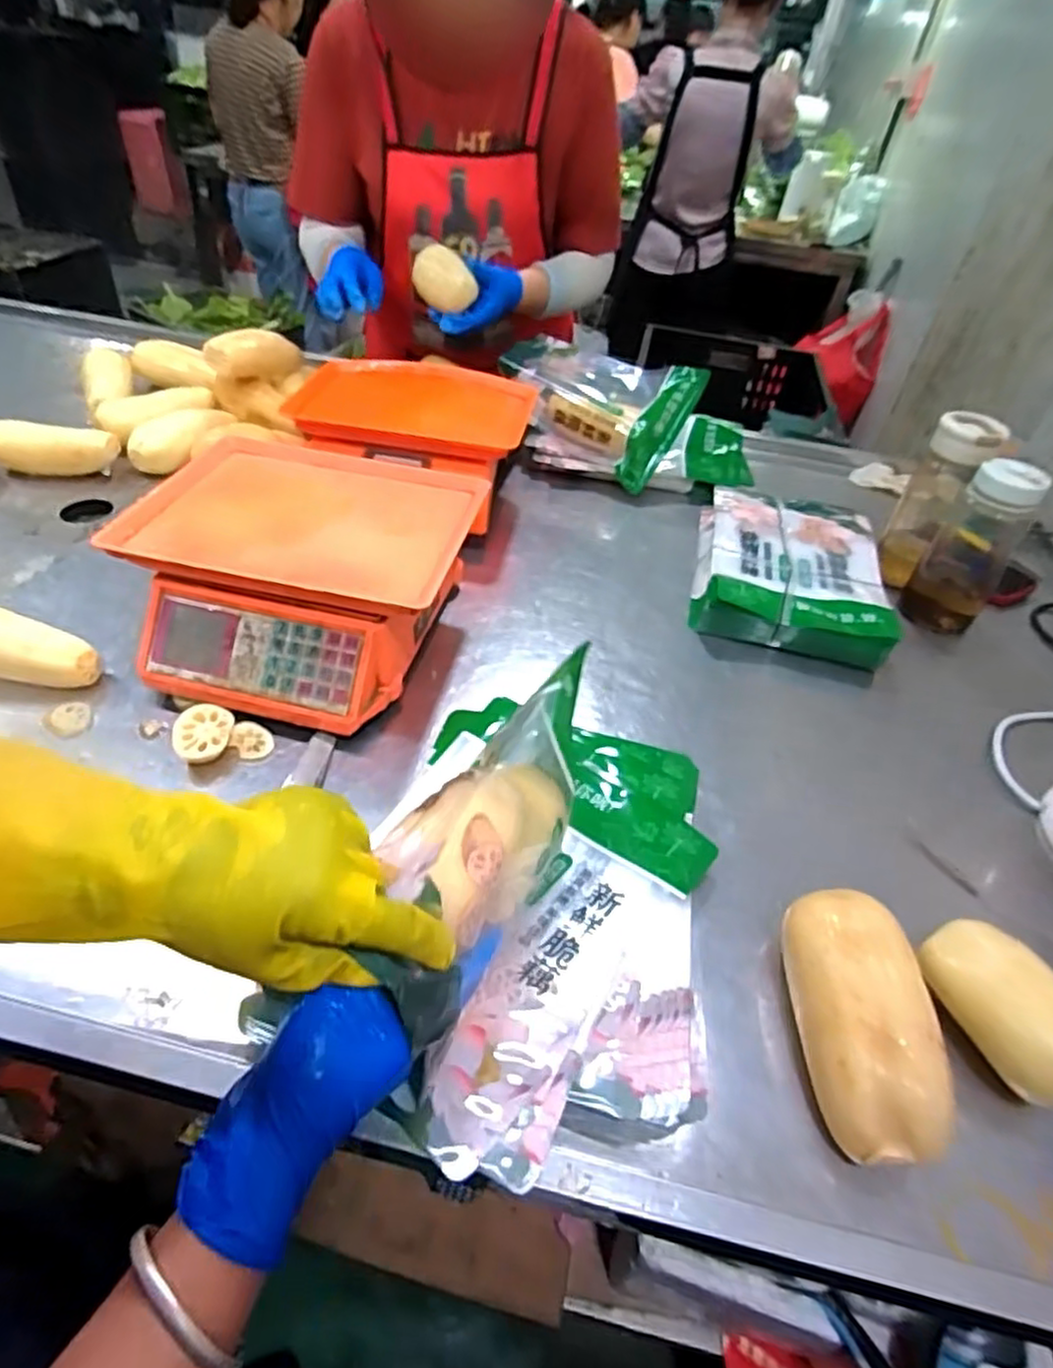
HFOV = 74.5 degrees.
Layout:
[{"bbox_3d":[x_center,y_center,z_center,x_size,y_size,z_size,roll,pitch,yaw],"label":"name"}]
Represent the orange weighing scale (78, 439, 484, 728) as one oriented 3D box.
[{"bbox_3d":[-0.218,-0.106,0.688,0.288,0.134,0.296,9,45,1],"label":"orange weighing scale"}]

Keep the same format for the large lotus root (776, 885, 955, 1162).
[{"bbox_3d":[0.211,0.213,0.447,0.073,0.065,0.158,3,45,-5],"label":"large lotus root"}]

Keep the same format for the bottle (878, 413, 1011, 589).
[{"bbox_3d":[0.485,-0.216,0.830,0.062,0.198,0.083,18,46,10],"label":"bottle"}]

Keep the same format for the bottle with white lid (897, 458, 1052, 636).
[{"bbox_3d":[0.513,-0.158,0.790,0.085,0.193,0.081,34,51,24],"label":"bottle with white lid"}]

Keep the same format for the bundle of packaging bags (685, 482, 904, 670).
[{"bbox_3d":[0.322,-0.147,0.862,0.210,0.057,0.308,14,45,6],"label":"bundle of packaging bags"}]

